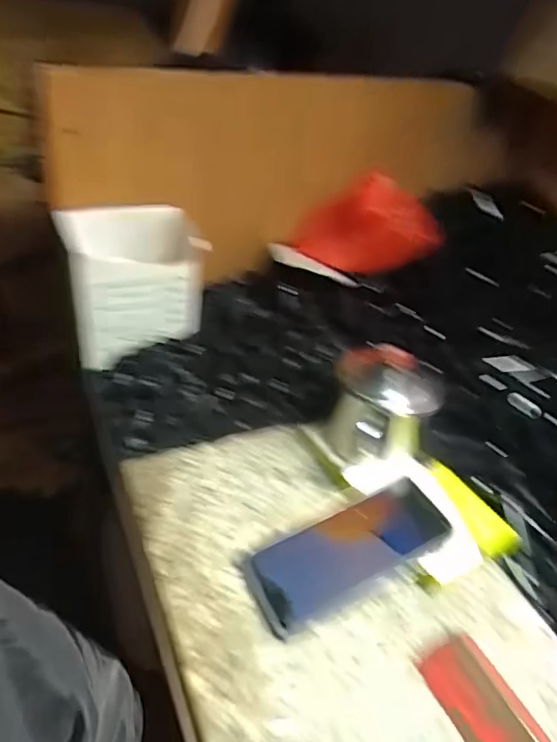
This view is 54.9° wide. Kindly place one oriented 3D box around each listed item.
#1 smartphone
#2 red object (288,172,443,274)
[{"bbox_3d":[0.053,0.135,0.406,0.152,0.009,0.063,-23,44,-17],"label":"smartphone"},{"bbox_3d":[0.092,-0.163,0.603,0.155,0.113,0.075,15,38,8],"label":"red object"}]

